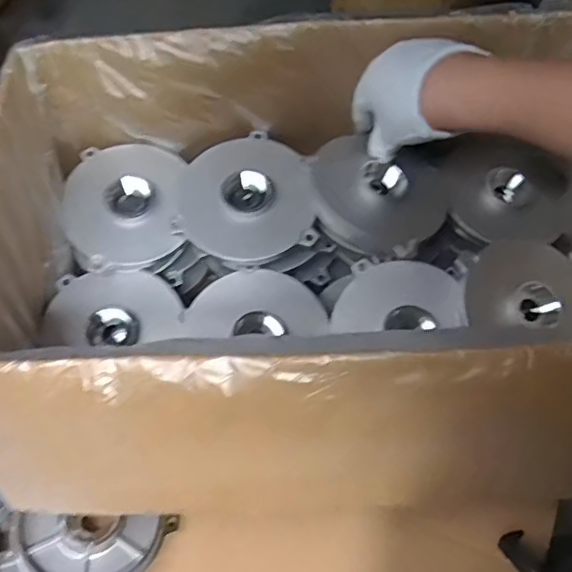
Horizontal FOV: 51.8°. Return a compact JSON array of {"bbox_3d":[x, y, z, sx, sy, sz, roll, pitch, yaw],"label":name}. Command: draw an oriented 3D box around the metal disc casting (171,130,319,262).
[{"bbox_3d":[-0.034,-0.078,0.471,0.110,0.032,0.110,-5,64,0],"label":"metal disc casting"}]

